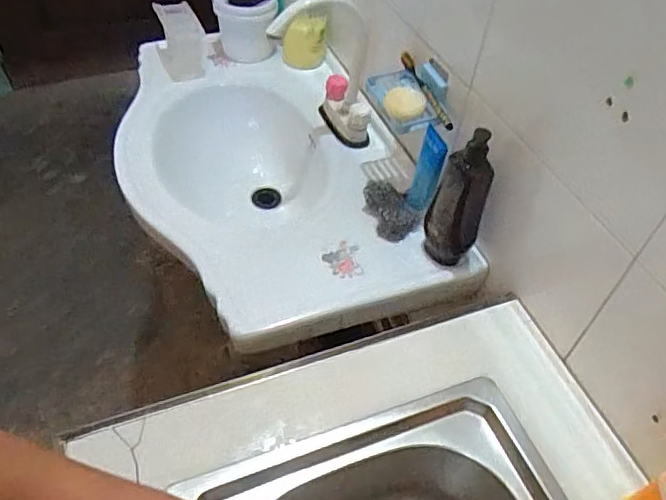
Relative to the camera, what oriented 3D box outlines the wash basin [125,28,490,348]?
[{"bbox_3d":[-0.130,-0.133,1.042,0.466,0.173,0.740,-14,50,-16],"label":"wash basin"}]

